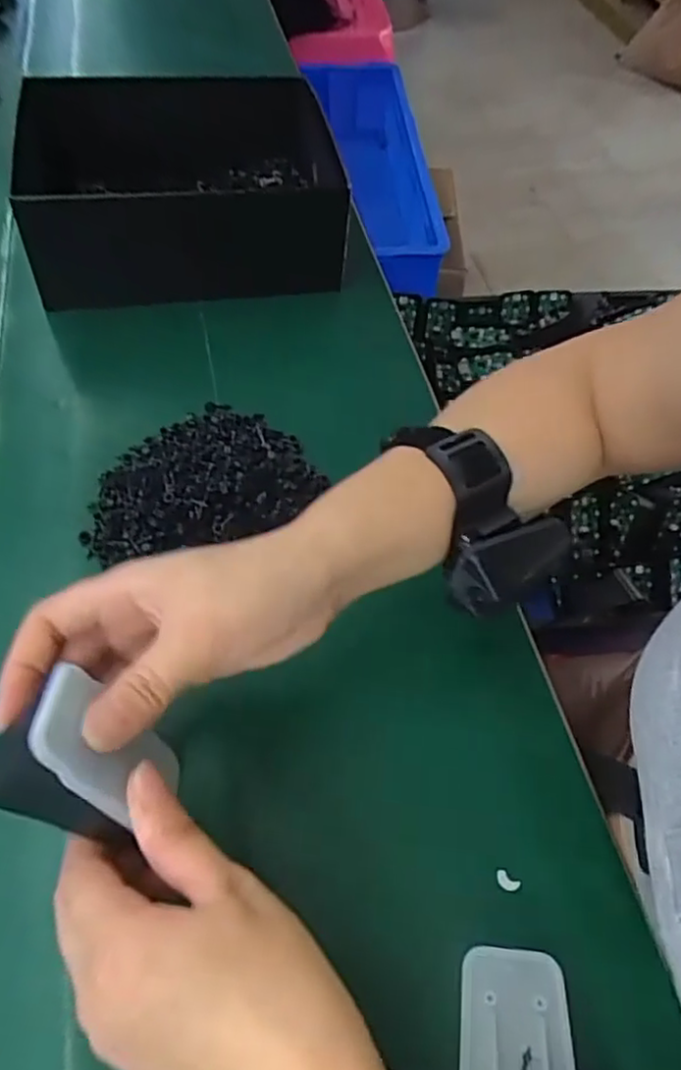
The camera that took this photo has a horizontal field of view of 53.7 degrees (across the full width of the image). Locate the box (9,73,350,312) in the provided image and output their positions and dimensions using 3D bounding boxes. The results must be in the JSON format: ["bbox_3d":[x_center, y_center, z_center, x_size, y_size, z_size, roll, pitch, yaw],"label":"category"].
[{"bbox_3d":[-0.125,-0.282,0.539,0.224,0.096,0.181,-8,56,-8],"label":"box"}]

